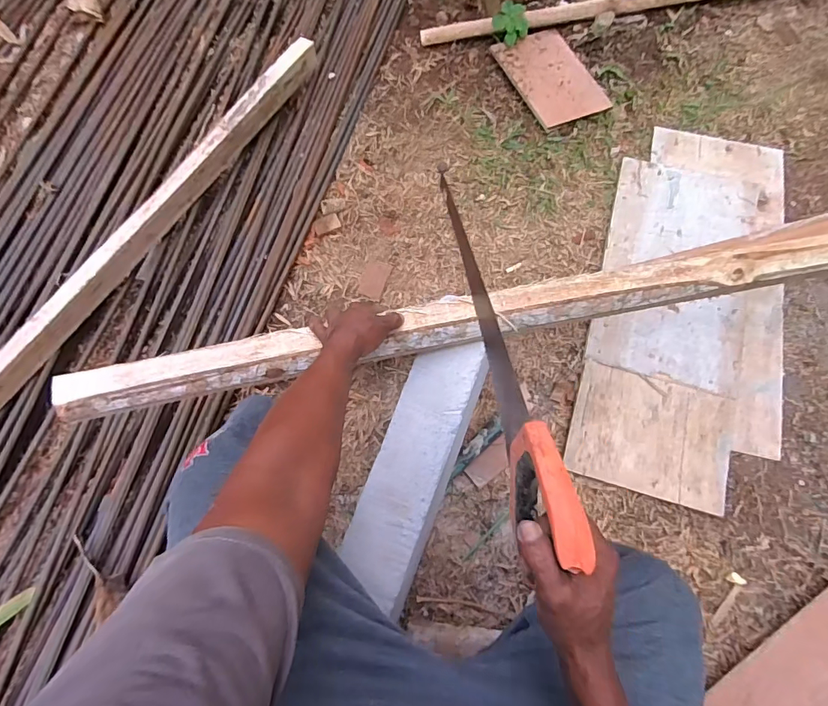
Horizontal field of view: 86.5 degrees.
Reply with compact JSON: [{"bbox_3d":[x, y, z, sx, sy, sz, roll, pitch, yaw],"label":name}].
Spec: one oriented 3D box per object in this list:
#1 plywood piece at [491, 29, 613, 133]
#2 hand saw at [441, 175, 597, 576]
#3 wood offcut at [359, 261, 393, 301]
[{"bbox_3d":[0.350,-0.707,1.126,0.188,0.012,0.306,-20,71,-6],"label":"plywood piece"},{"bbox_3d":[0.094,0.001,0.502,0.026,0.099,0.463,-7,52,-4],"label":"hand saw"},{"bbox_3d":[-0.087,-0.160,0.963,0.056,0.011,0.086,18,73,4],"label":"wood offcut"}]

